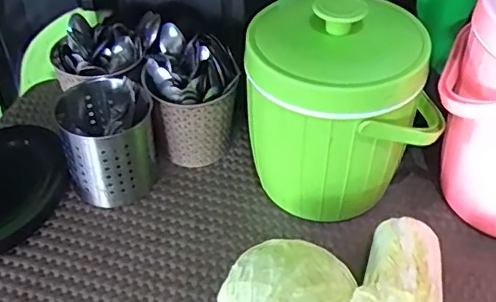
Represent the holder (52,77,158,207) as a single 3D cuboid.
[{"bbox_3d":[-0.194,-0.007,0.817,0.123,0.144,0.137,-15,44,-14],"label":"holder"}]

